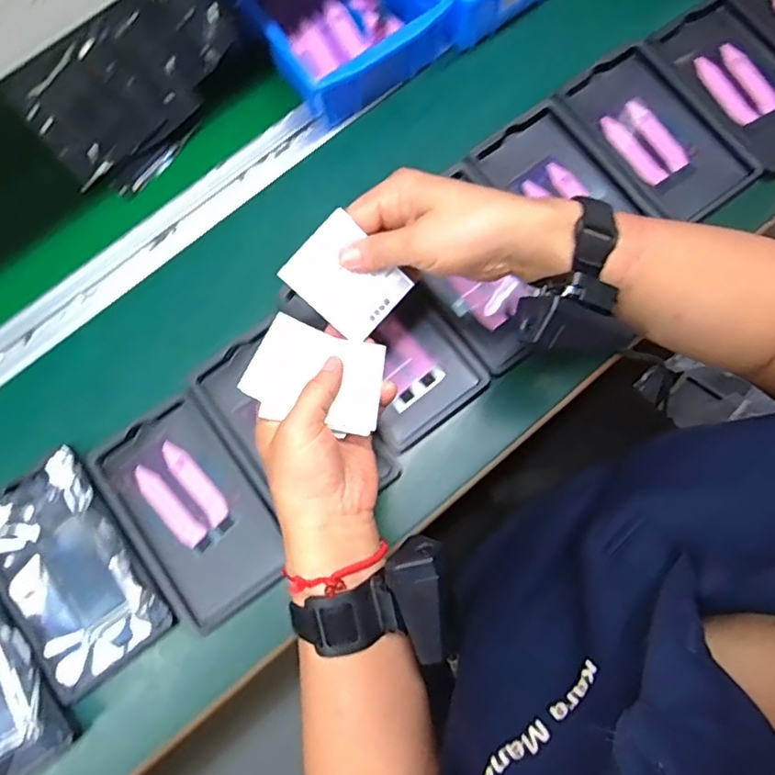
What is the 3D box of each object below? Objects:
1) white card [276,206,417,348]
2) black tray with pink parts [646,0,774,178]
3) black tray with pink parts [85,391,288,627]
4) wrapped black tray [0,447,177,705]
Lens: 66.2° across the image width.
[{"bbox_3d":[-0.026,-0.069,0.379,0.068,0.004,0.055,43,89,-15],"label":"white card"},{"bbox_3d":[0.309,-0.264,0.516,0.101,0.025,0.162,-35,78,-6],"label":"black tray with pink parts"},{"bbox_3d":[-0.145,0.092,0.449,0.092,0.022,0.155,-34,78,-5],"label":"black tray with pink parts"},{"bbox_3d":[-0.233,0.133,0.433,0.093,0.013,0.153,-36,78,-6],"label":"wrapped black tray"}]

